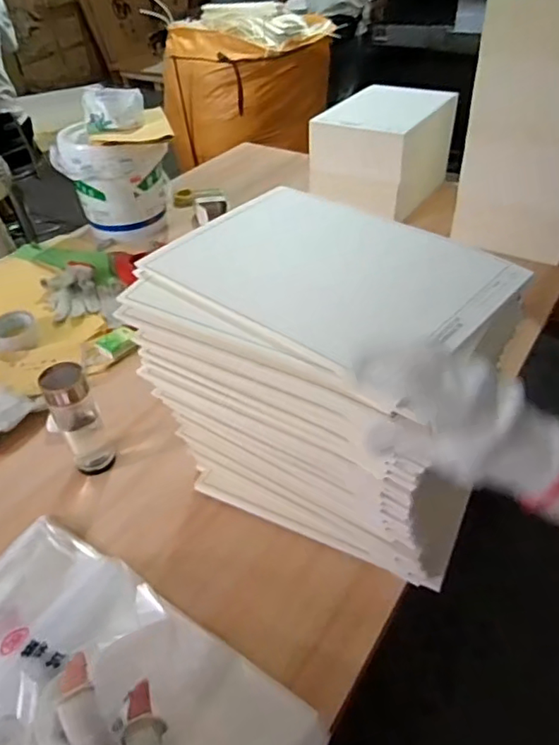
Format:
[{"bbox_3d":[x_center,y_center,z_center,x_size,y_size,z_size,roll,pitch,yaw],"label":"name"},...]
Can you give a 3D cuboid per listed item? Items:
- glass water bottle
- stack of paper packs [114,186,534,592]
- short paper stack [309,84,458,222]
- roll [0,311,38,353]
[{"bbox_3d":[-0.306,0.075,0.841,0.065,0.182,0.057,-25,46,-23],"label":"glass water bottle"},{"bbox_3d":[0.056,0.023,0.718,0.422,0.380,0.256,22,47,25],"label":"stack of paper packs"},{"bbox_3d":[0.276,-0.610,1.481,0.293,0.210,0.321,24,48,27],"label":"short paper stack"},{"bbox_3d":[-0.540,-0.084,1.109,0.083,0.036,0.094,-16,44,-15],"label":"roll"}]

